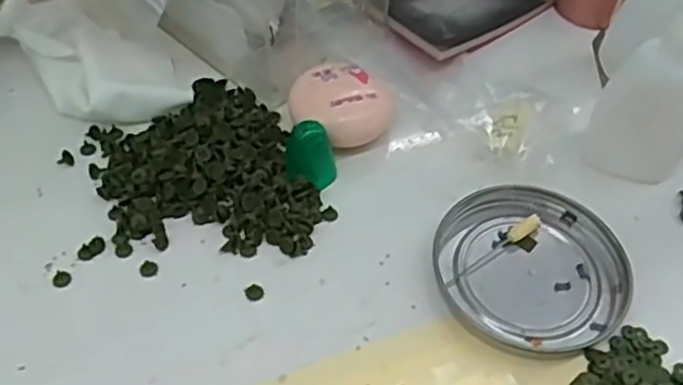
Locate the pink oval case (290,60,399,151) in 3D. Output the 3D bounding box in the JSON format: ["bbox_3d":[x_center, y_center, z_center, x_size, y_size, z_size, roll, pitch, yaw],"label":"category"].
[{"bbox_3d":[-0.001,-0.040,0.342,0.047,0.021,0.036,26,54,17],"label":"pink oval case"}]

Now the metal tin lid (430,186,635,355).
[{"bbox_3d":[0.079,0.030,0.303,0.079,0.008,0.074,2,51,-2],"label":"metal tin lid"}]

